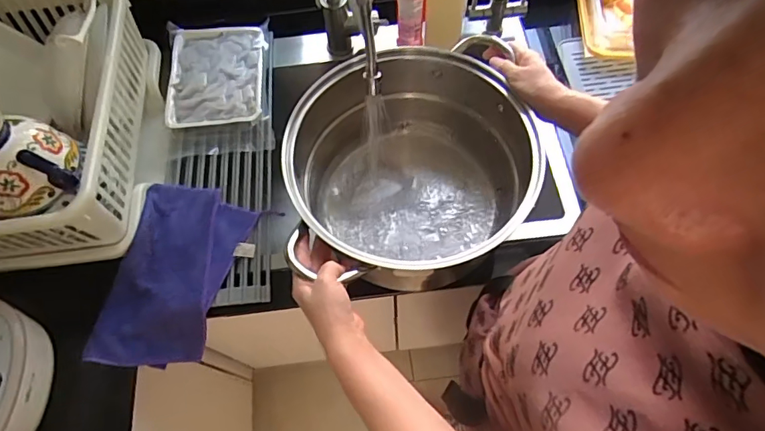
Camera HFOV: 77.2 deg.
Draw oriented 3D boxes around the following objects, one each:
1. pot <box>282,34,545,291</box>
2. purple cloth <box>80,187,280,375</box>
[{"bbox_3d":[0.040,-0.054,0.662,0.309,0.171,0.309,-1,66,2],"label":"pot"},{"bbox_3d":[-0.296,0.089,0.710,0.169,0.073,0.273,10,66,6],"label":"purple cloth"}]

